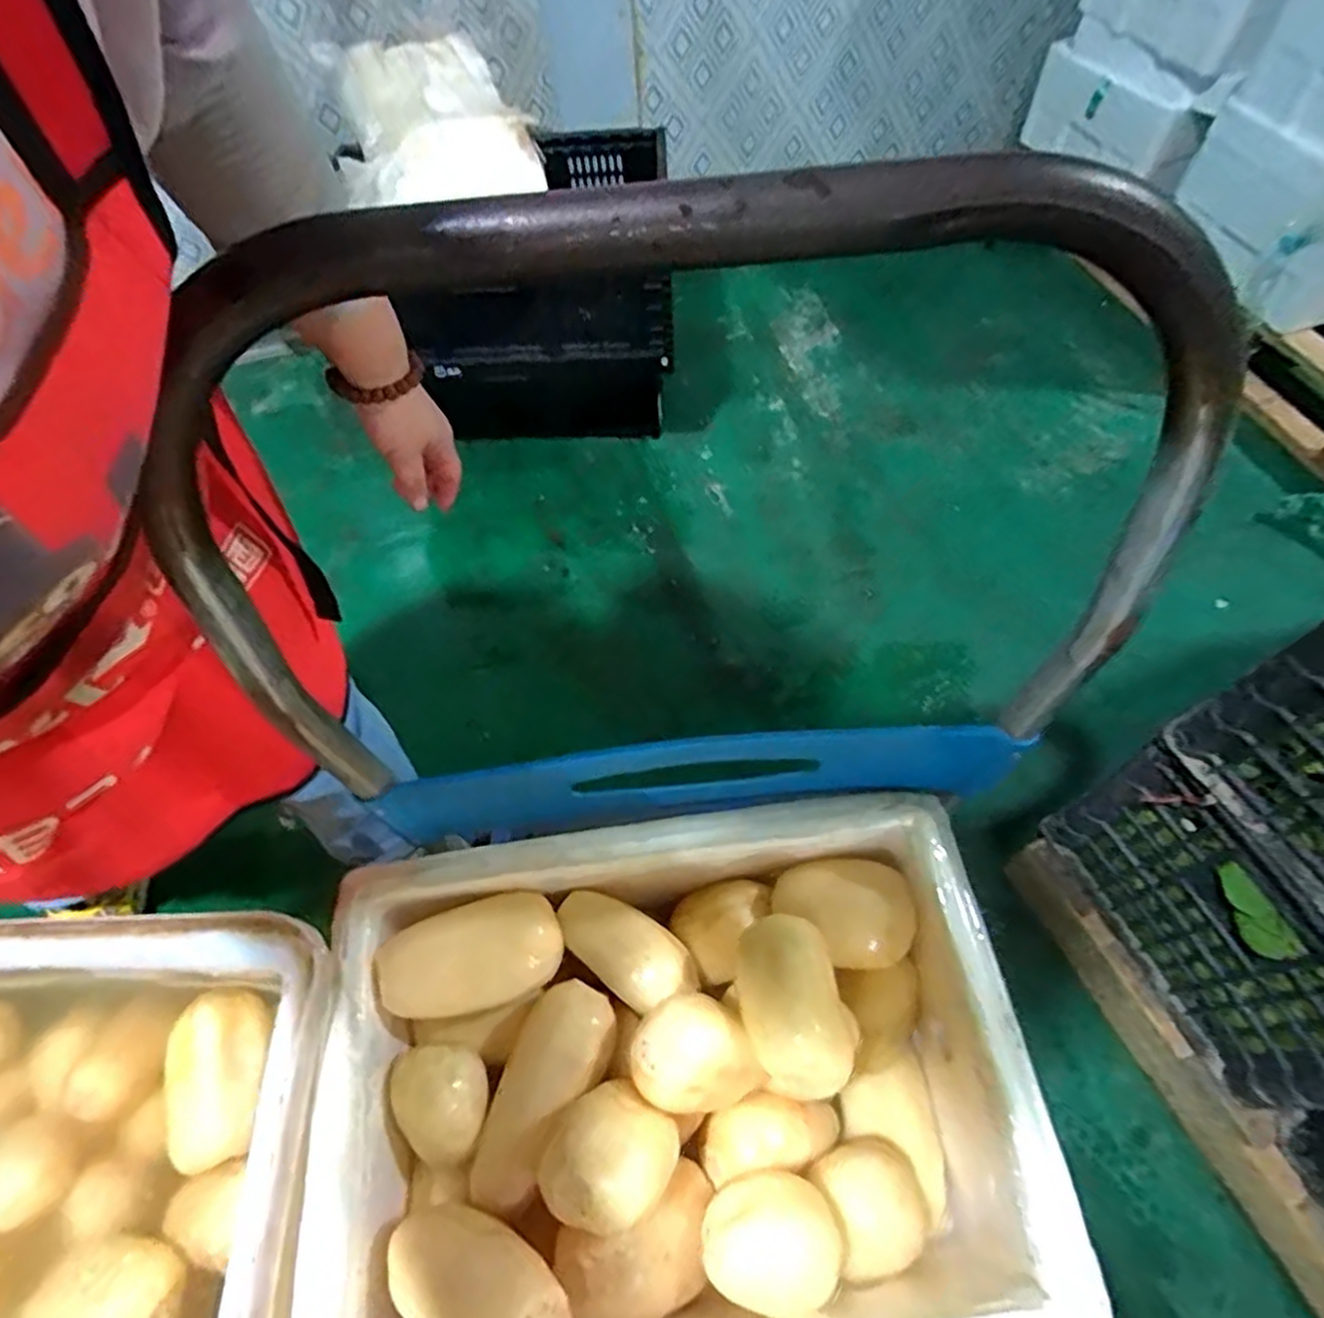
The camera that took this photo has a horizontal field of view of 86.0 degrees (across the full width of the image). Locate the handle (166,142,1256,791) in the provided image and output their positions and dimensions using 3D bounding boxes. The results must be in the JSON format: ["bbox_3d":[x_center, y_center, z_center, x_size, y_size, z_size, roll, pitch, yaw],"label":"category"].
[{"bbox_3d":[0.016,-0.046,0.363,0.489,0.336,0.077,-5,58,0],"label":"handle"}]

